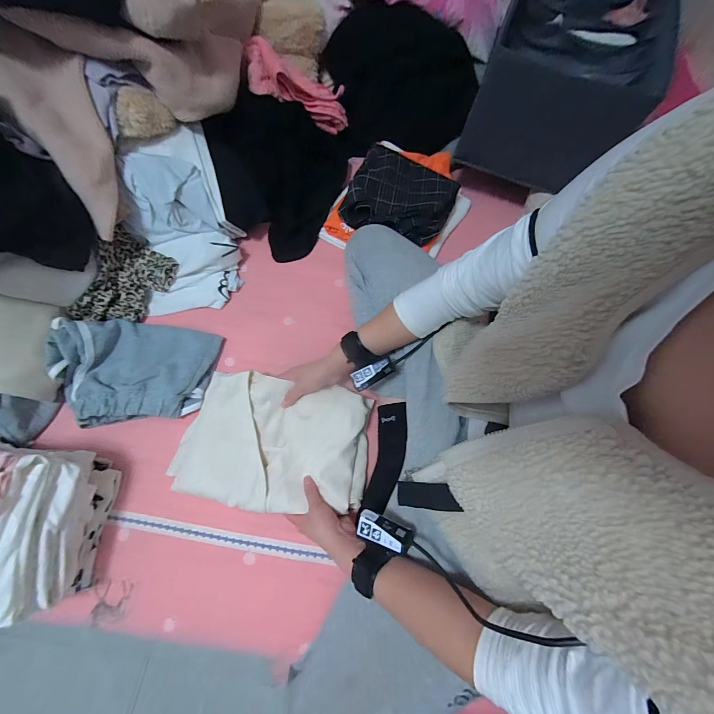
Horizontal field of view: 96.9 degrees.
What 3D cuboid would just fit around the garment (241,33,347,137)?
[{"bbox_3d":[-0.121,-0.568,0.673,0.228,0.062,0.090,6,67,-36],"label":"garment"}]

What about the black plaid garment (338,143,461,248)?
[{"bbox_3d":[0.090,-0.336,0.650,0.207,0.049,0.202,22,72,6],"label":"black plaid garment"}]

